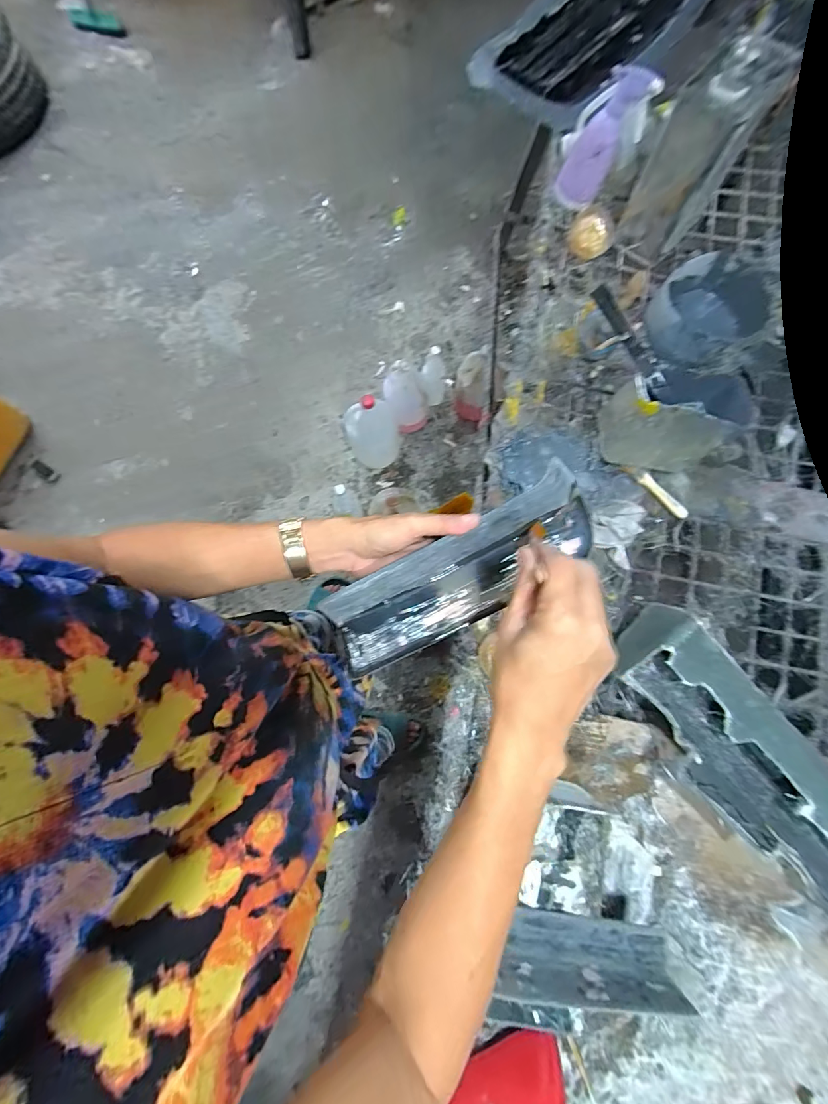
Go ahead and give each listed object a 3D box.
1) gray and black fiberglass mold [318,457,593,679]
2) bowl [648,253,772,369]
[{"bbox_3d":[0.045,0.020,0.390,0.262,0.035,0.083,-32,81,3],"label":"gray and black fiberglass mold"},{"bbox_3d":[0.507,-0.421,0.756,0.194,0.094,0.166,-36,81,-8],"label":"bowl"}]

